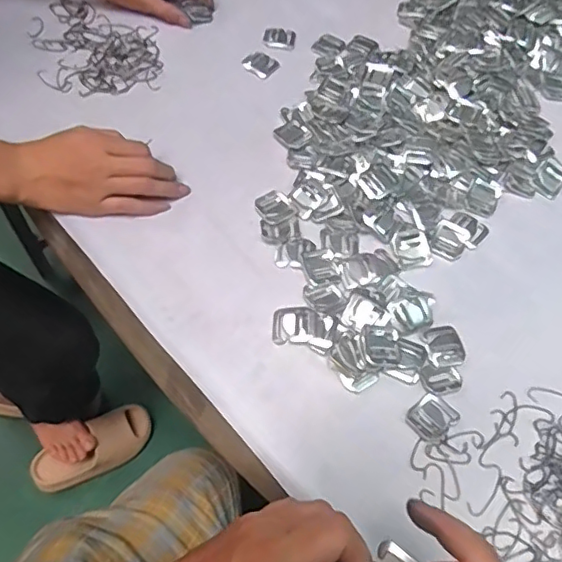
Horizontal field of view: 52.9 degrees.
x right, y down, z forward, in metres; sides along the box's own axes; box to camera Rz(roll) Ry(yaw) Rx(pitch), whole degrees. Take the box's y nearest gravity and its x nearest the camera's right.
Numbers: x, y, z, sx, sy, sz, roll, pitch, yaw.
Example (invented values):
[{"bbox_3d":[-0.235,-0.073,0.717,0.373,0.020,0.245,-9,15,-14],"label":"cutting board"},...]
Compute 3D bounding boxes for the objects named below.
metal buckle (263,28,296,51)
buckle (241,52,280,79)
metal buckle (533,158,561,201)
[{"bbox_3d":[-0.002,-0.270,0.628,0.035,0.009,0.027,6,61,-1],"label":"metal buckle"},{"bbox_3d":[-0.020,-0.234,0.613,0.030,0.012,0.035,-36,69,-21],"label":"buckle"},{"bbox_3d":[0.263,-0.100,0.550,0.029,0.007,0.043,37,65,16],"label":"metal buckle"}]

